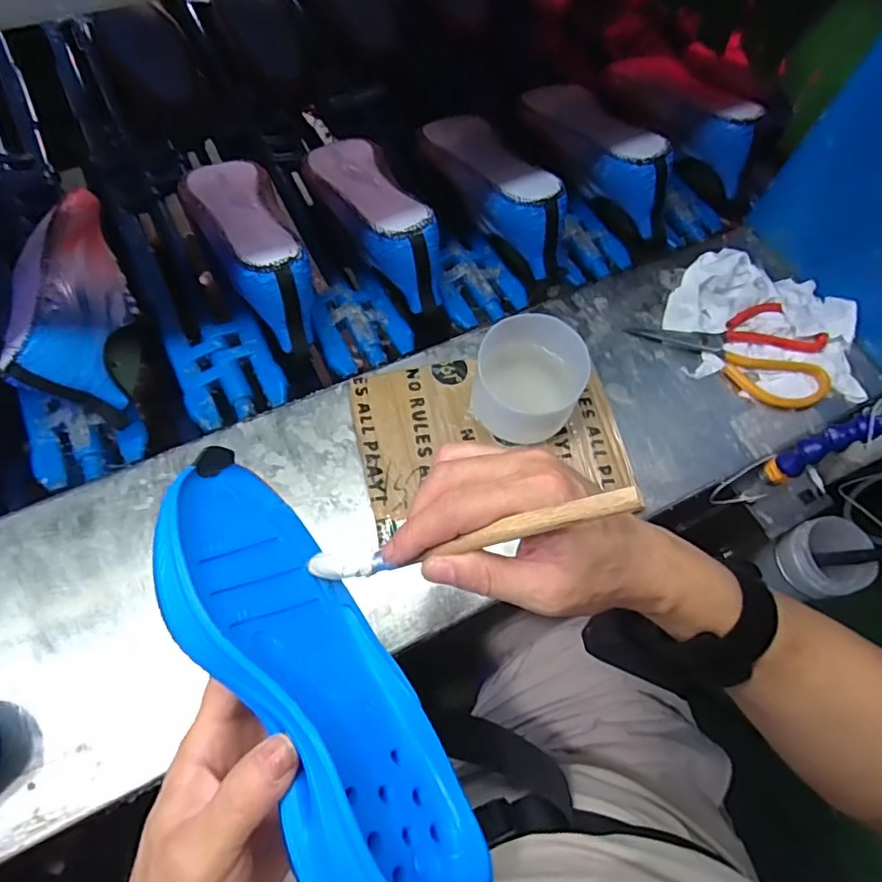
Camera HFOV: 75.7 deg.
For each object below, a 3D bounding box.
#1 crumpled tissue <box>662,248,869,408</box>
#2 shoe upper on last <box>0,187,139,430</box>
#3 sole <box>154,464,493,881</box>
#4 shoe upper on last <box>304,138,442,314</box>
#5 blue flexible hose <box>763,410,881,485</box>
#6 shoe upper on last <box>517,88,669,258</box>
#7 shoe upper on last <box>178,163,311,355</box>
[{"bbox_3d":[0.335,-0.118,0.576,0.198,0.039,0.170,6,68,-4],"label":"crumpled tissue"},{"bbox_3d":[-0.348,-0.129,0.533,0.092,0.101,0.241,-18,71,-13],"label":"shoe upper on last"},{"bbox_3d":[-0.063,0.115,0.276,0.040,0.093,0.232,-43,72,22],"label":"sole"},{"bbox_3d":[-0.075,-0.249,0.608,0.086,0.109,0.255,-20,71,-13],"label":"shoe upper on last"},{"bbox_3d":[0.353,-0.003,0.483,0.148,0.039,0.024,-29,58,31],"label":"blue flexible hose"},{"bbox_3d":[0.175,-0.350,0.685,0.087,0.103,0.260,-15,64,-10],"label":"shoe upper on last"},{"bbox_3d":[-0.193,-0.201,0.575,0.091,0.110,0.253,-20,71,-13],"label":"shoe upper on last"}]

